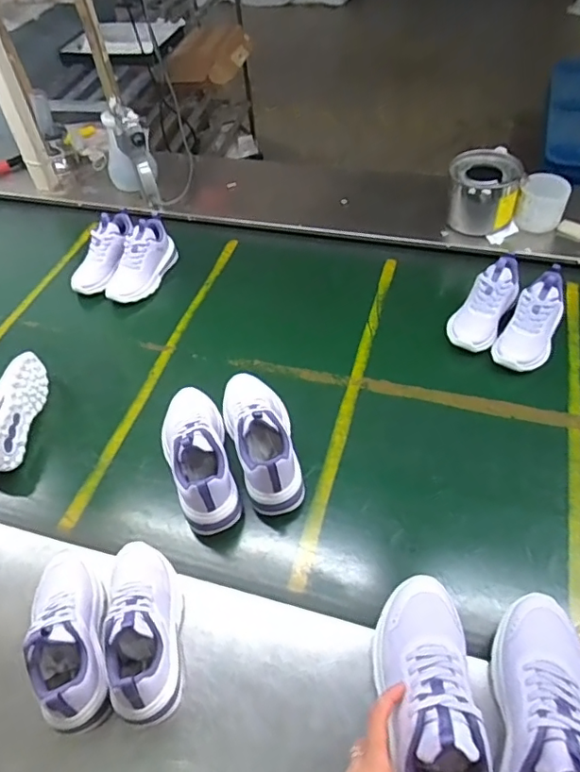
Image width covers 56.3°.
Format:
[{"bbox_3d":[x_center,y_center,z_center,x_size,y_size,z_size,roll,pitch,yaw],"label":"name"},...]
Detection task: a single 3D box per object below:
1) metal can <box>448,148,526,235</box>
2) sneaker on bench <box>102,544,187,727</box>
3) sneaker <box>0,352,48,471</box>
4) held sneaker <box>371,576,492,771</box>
[{"bbox_3d":[0.407,-0.397,1.149,0.139,0.147,0.140,10,53,13],"label":"metal can"},{"bbox_3d":[-0.166,0.271,0.625,0.077,0.100,0.199,-11,51,-4],"label":"sneaker on bench"},{"bbox_3d":[-0.480,0.040,0.892,0.098,0.081,0.219,-1,50,2],"label":"sneaker"},{"bbox_3d":[0.139,0.313,0.546,0.089,0.111,0.268,-1,34,3],"label":"held sneaker"}]

